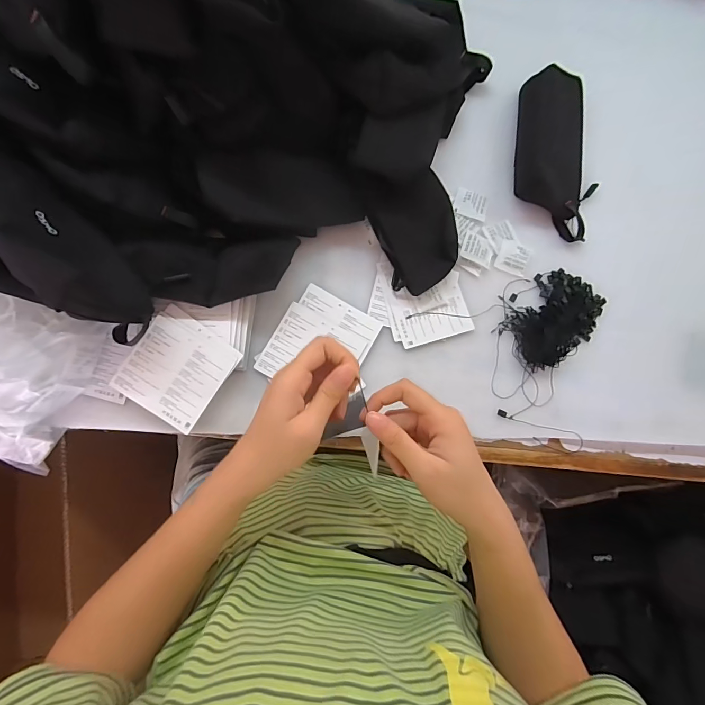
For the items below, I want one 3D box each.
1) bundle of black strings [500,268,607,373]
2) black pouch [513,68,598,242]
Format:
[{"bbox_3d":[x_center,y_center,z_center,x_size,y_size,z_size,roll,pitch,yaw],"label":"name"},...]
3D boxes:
[{"bbox_3d":[0.246,-0.044,0.466,0.129,0.016,0.089,-42,87,-8],"label":"bundle of black strings"},{"bbox_3d":[0.258,-0.252,0.483,0.095,0.038,0.210,4,82,-3],"label":"black pouch"}]

